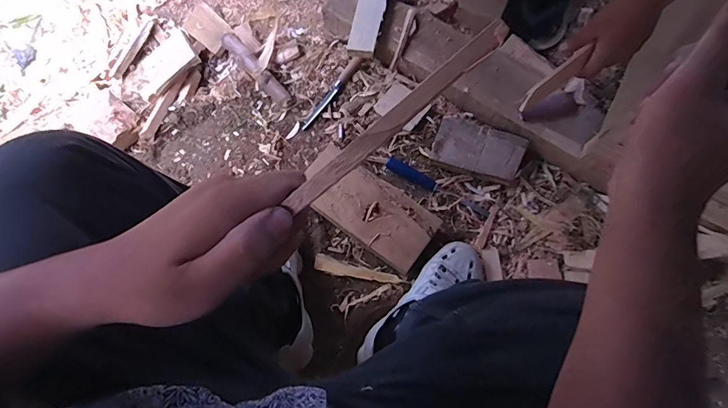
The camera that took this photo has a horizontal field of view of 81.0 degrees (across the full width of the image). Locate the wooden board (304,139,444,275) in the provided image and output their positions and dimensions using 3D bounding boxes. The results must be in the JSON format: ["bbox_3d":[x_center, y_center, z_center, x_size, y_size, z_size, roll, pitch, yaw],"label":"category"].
[{"bbox_3d":[0.002,0.004,0.775,0.256,0.028,0.119,35,79,7],"label":"wooden board"}]

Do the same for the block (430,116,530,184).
[{"bbox_3d":[0.220,-0.104,0.823,0.167,0.039,0.095,21,77,4],"label":"block"}]

